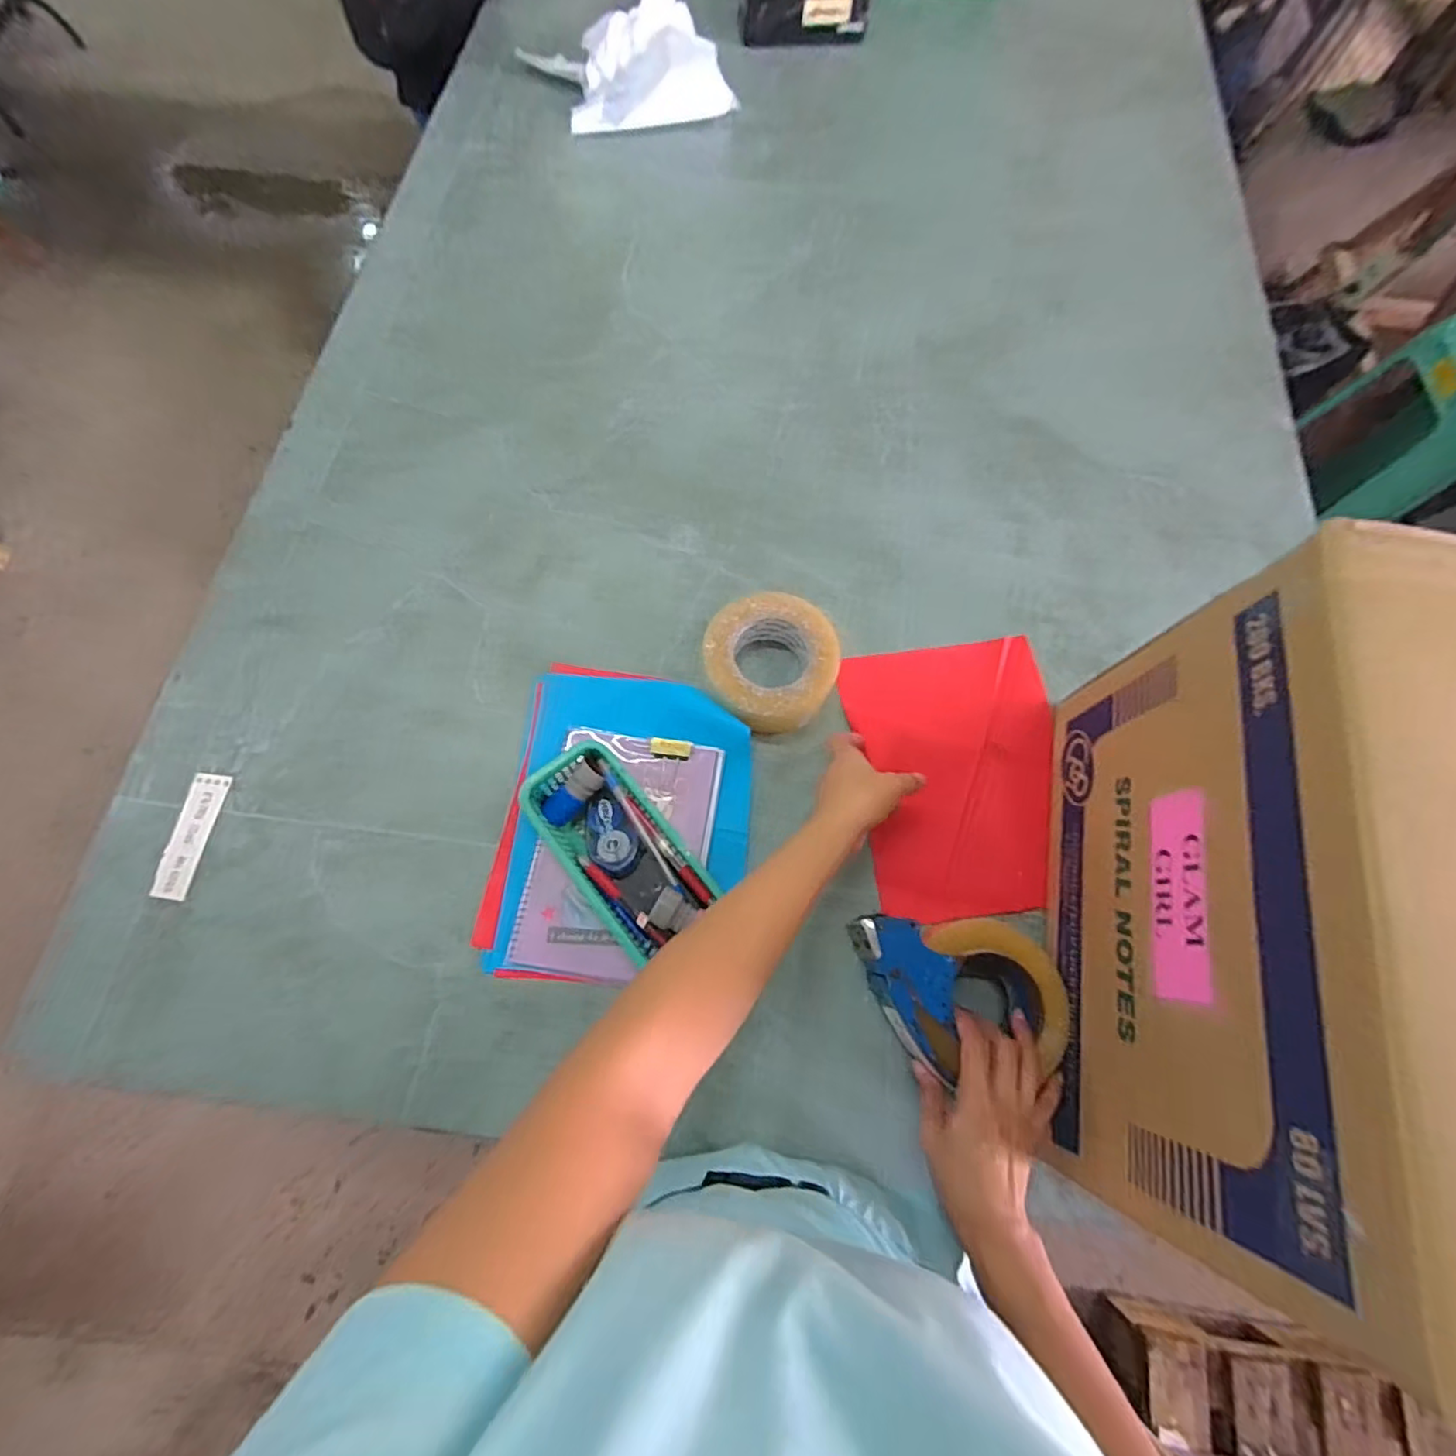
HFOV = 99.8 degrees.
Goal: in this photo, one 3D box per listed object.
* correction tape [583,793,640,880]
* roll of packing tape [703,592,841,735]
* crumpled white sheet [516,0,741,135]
[{"bbox_3d":[-0.104,0.092,0.535,0.043,0.011,0.074,-20,73,-9],"label":"correction tape"},{"bbox_3d":[0.042,-0.058,0.605,0.126,0.054,0.134,0,69,0],"label":"roll of packing tape"},{"bbox_3d":[-0.151,-1.025,0.932,0.279,0.099,0.186,-14,70,-6],"label":"crumpled white sheet"}]

